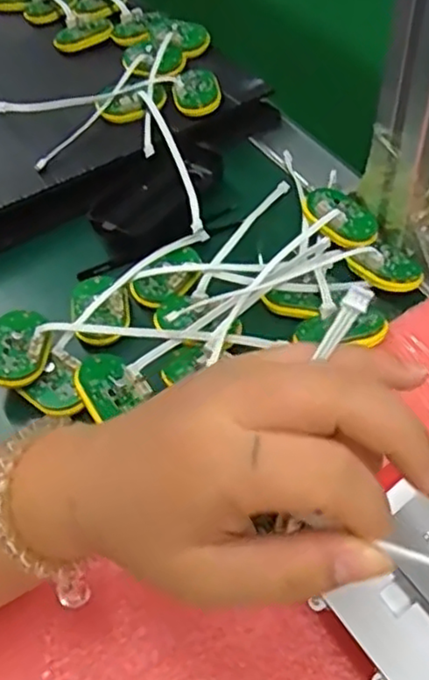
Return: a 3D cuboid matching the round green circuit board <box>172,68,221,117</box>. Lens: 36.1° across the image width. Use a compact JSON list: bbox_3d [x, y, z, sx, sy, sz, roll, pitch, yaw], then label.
[{"bbox_3d":[-0.014,-0.198,0.523,0.037,0.005,0.044,1,71,-7],"label":"round green circuit board"}]

